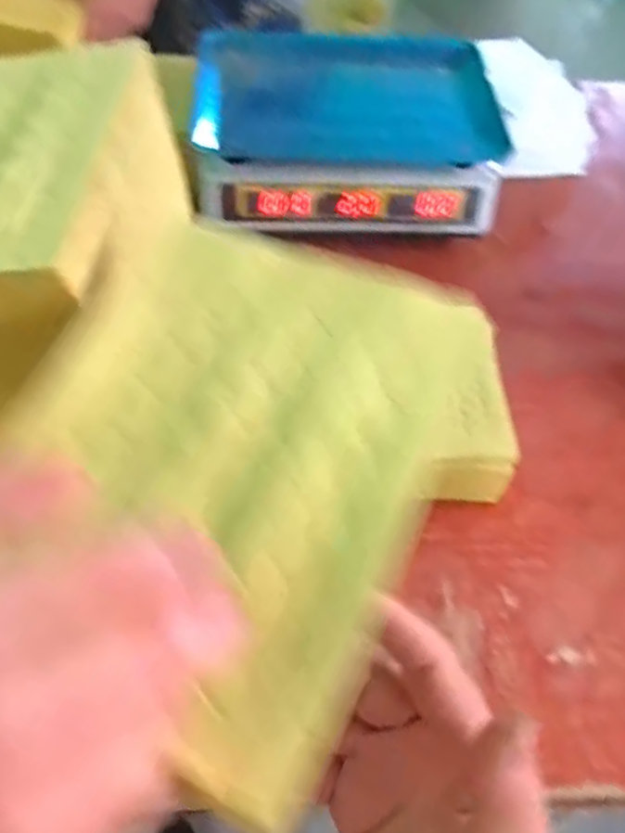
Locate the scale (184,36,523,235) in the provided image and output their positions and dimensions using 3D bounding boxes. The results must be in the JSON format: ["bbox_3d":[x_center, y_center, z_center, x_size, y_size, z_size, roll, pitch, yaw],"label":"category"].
[{"bbox_3d":[0.039,-0.341,0.759,0.347,0.123,0.278,-2,58,-5],"label":"scale"}]

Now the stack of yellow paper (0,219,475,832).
[{"bbox_3d":[-0.028,0.006,0.182,0.119,0.012,0.159,21,58,11],"label":"stack of yellow paper"}]

